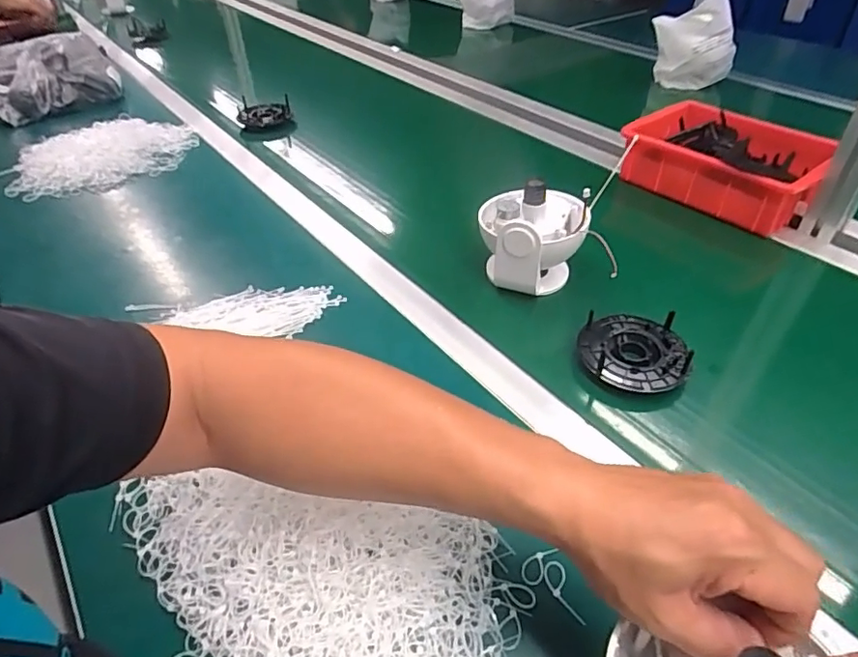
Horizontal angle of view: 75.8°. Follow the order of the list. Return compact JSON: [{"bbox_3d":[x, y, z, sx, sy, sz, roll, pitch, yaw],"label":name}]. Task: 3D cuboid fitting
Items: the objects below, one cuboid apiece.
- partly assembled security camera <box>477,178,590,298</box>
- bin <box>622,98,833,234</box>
[{"bbox_3d":[0.112,-0.104,0.614,0.110,0.104,0.112,9,42,10],"label":"partly assembled security camera"},{"bbox_3d":[0.416,-0.237,0.775,0.168,0.093,0.252,-29,49,-29],"label":"bin"}]

